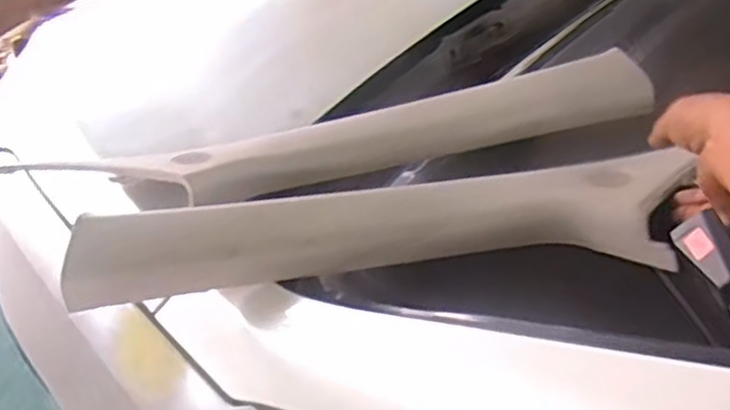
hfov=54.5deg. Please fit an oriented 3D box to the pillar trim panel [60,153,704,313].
[{"bbox_3d":[0.016,0.025,0.620,0.520,0.052,0.100,-6,45,-3],"label":"pillar trim panel"}]

